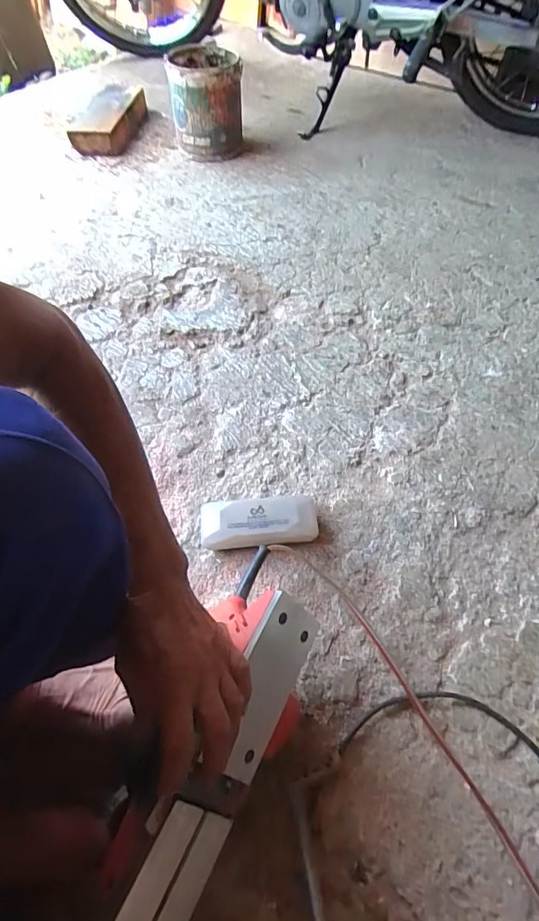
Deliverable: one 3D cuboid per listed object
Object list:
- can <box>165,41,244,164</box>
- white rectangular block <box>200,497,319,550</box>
[{"bbox_3d":[-0.171,-0.920,1.135,0.196,0.198,0.191,-9,58,-4],"label":"can"},{"bbox_3d":[-0.014,0.087,0.589,0.156,0.045,0.069,-1,57,1],"label":"white rectangular block"}]

